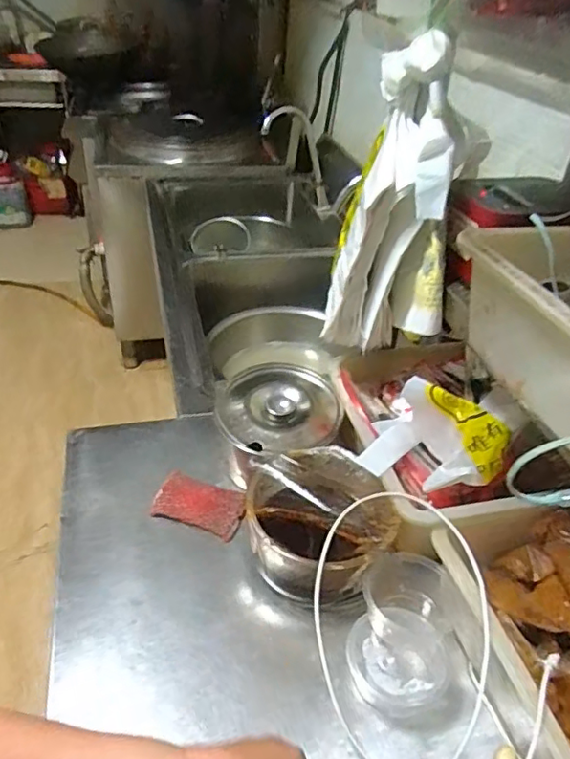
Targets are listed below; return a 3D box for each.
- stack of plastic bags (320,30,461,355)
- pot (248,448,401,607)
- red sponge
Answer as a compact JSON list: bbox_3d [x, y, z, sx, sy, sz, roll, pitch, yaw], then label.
[{"bbox_3d":[0.142,-0.206,0.732,0.160,0.342,0.137,16,39,14],"label":"stack of plastic bags"},{"bbox_3d":[0.036,0.177,0.708,0.165,0.094,0.179,3,37,-2],"label":"pot"},{"bbox_3d":[-0.115,0.166,0.789,0.123,0.013,0.072,15,38,12],"label":"red sponge"}]

